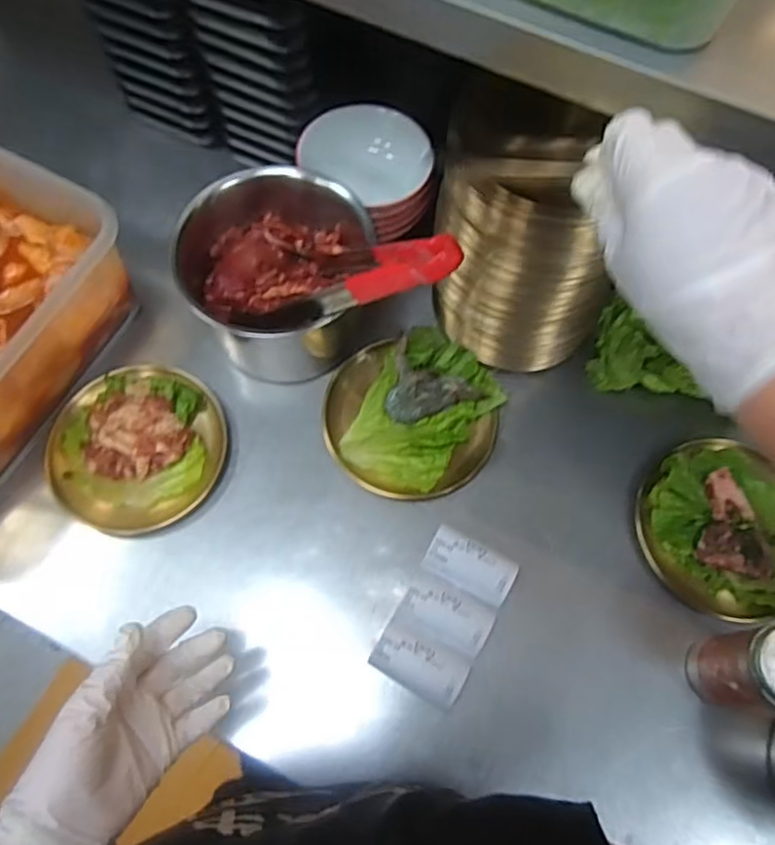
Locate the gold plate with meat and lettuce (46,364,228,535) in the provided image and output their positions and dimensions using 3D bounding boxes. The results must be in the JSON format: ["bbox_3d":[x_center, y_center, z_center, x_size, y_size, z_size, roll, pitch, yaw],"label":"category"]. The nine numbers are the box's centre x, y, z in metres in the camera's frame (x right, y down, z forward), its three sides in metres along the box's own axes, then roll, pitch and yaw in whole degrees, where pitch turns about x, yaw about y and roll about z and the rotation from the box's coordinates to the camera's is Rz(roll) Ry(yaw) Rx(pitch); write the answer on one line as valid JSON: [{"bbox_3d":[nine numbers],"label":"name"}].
[{"bbox_3d":[-0.241,0.022,0.620,0.161,0.043,0.155,1,68,-1],"label":"gold plate with meat and lettuce"}]

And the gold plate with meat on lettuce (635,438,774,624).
[{"bbox_3d":[0.303,0.100,0.590,0.138,0.033,0.160,-22,70,-10],"label":"gold plate with meat on lettuce"}]

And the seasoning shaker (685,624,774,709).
[{"bbox_3d":[0.282,0.190,0.500,0.060,0.127,0.060,-13,69,-6],"label":"seasoning shaker"}]

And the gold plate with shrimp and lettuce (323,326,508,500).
[{"bbox_3d":[0.025,-0.012,0.629,0.168,0.027,0.157,1,68,-1],"label":"gold plate with shrimp and lettuce"}]

